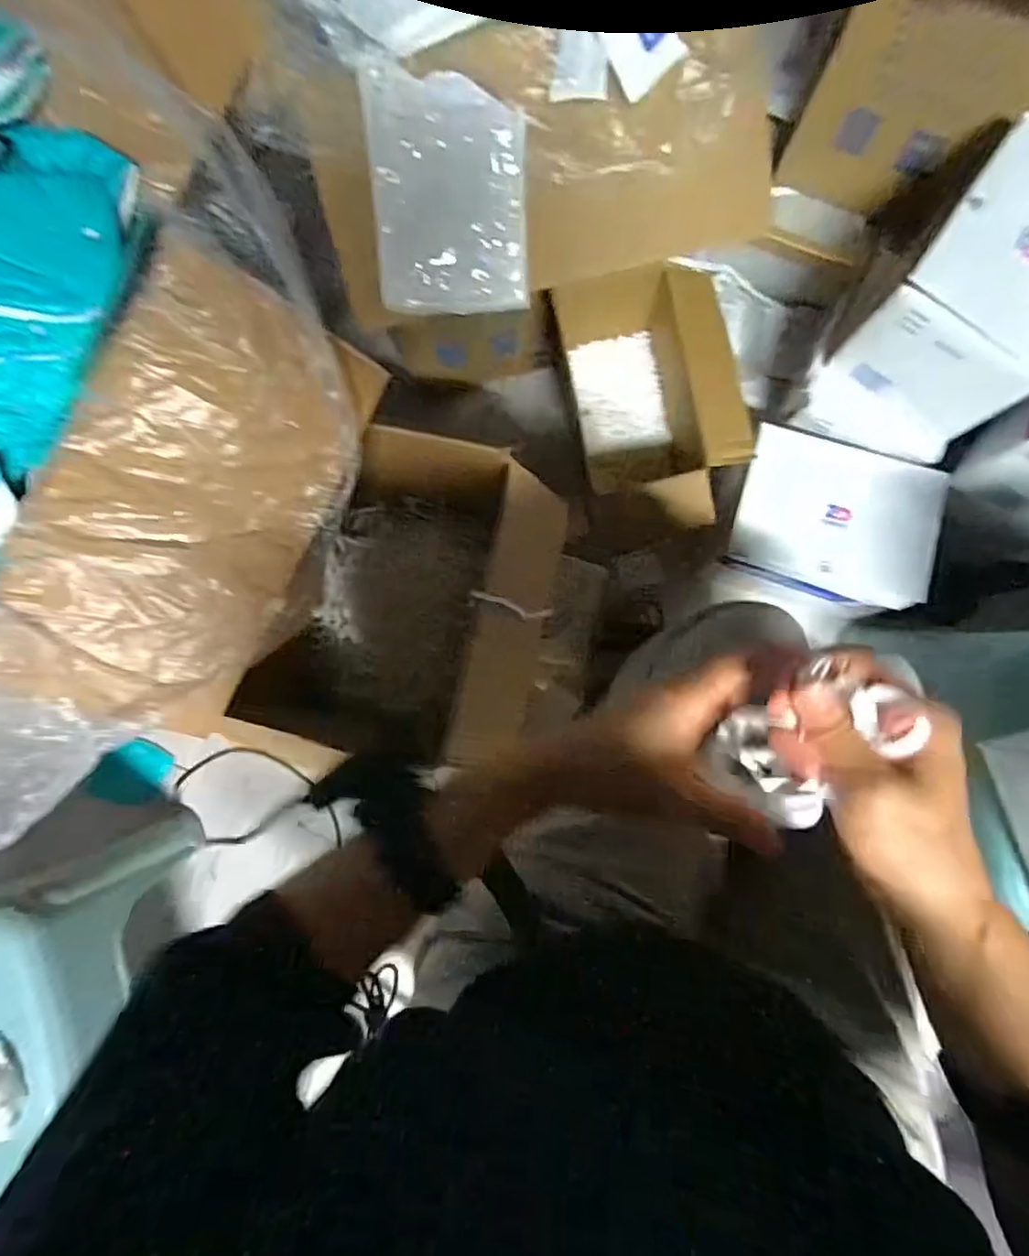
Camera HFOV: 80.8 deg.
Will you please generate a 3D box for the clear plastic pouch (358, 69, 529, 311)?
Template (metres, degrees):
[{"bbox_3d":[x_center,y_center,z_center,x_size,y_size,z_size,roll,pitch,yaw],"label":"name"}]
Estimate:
[{"bbox_3d":[-0.053,-0.361,0.514,0.127,0.012,0.165,-2,117,-2],"label":"clear plastic pouch"}]

